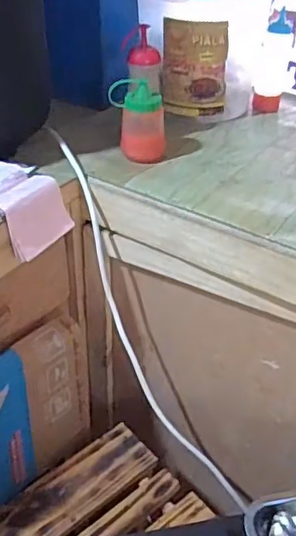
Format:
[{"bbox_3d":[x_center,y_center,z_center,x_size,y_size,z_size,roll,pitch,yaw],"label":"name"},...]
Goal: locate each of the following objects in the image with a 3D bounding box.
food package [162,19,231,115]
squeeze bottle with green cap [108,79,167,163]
[{"bbox_3d":[0.084,-0.361,1.018,0.116,0.159,0.032,3,39,3],"label":"food package"},{"bbox_3d":[-0.015,-0.244,0.926,0.063,0.115,0.078,-24,45,-28],"label":"squeeze bottle with green cap"}]

